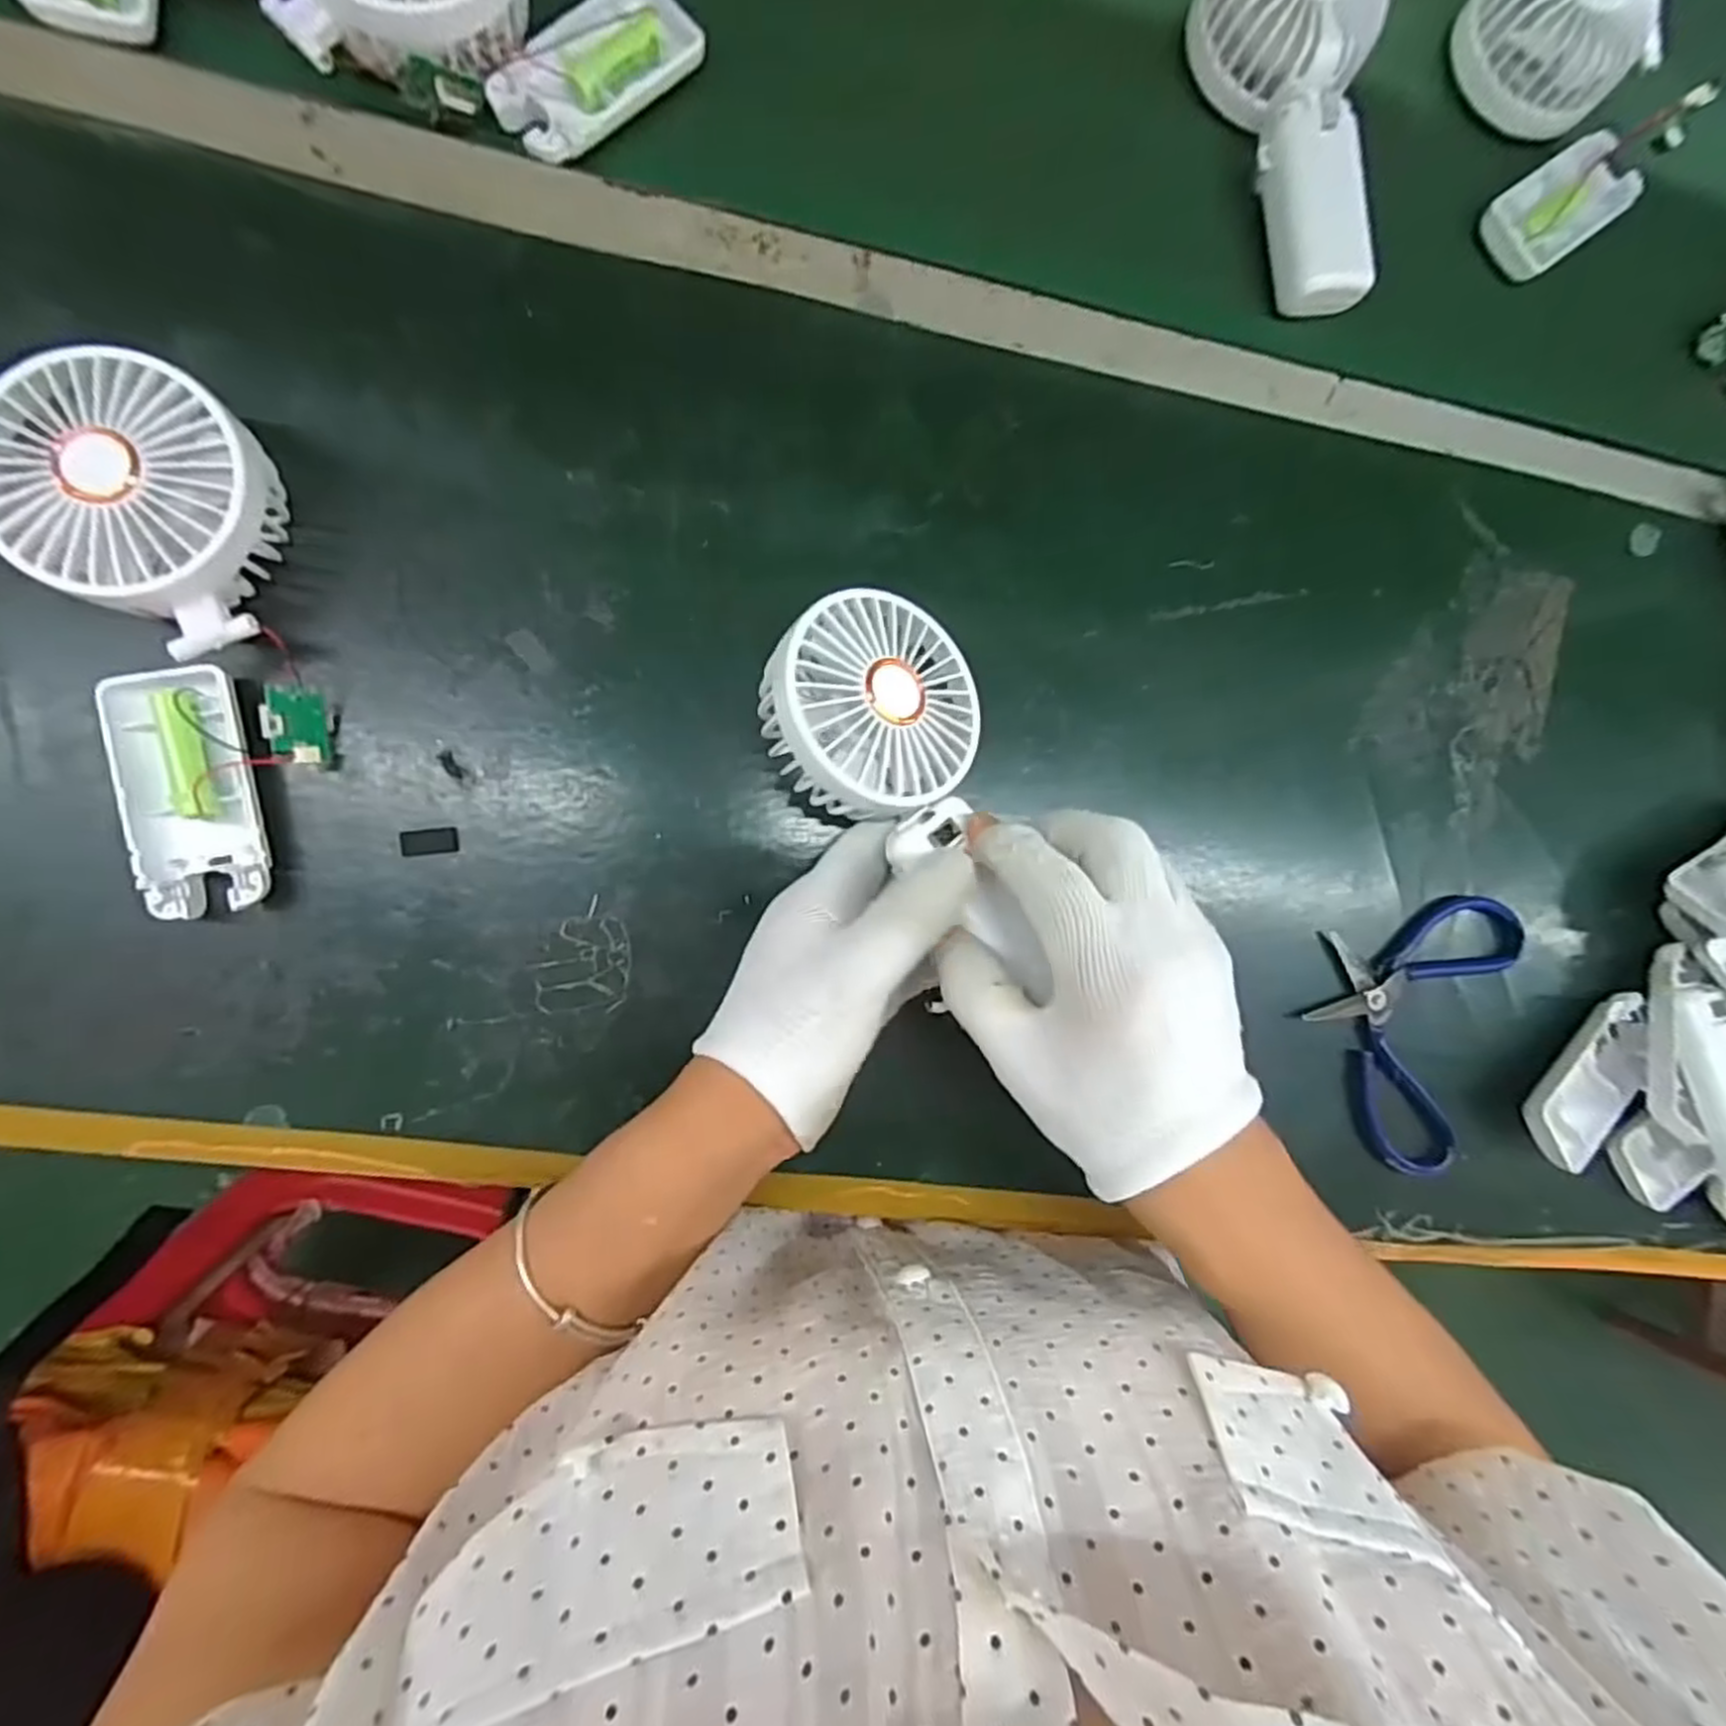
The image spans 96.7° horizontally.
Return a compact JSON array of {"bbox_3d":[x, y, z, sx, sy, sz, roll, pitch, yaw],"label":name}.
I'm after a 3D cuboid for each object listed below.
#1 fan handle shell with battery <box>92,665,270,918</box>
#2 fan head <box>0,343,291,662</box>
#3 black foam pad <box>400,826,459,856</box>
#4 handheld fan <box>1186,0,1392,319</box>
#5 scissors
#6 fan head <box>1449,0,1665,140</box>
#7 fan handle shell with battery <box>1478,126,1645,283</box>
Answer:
[{"bbox_3d":[-0.265,-0.028,0.302,0.045,0.020,0.096,-12,91,-8],"label":"fan handle shell with battery"},{"bbox_3d":[-0.272,-0.132,0.291,0.084,0.046,0.096,6,88,-8],"label":"fan head"},{"bbox_3d":[-0.182,-0.009,0.322,0.022,0.004,0.011,-7,90,-8],"label":"black foam pad"},{"bbox_3d":[0.213,-0.362,0.370,0.078,0.035,0.175,-8,90,-8],"label":"handheld fan"},{"bbox_3d":[0.269,0.076,0.381,0.095,0.010,0.138,23,86,-7],"label":"scissors"},{"bbox_3d":[0.355,-0.425,0.395,0.089,0.040,0.076,40,84,-6],"label":"fan head"},{"bbox_3d":[0.372,-0.351,0.408,0.086,0.016,0.046,-37,94,-7],"label":"fan handle shell with battery"}]

